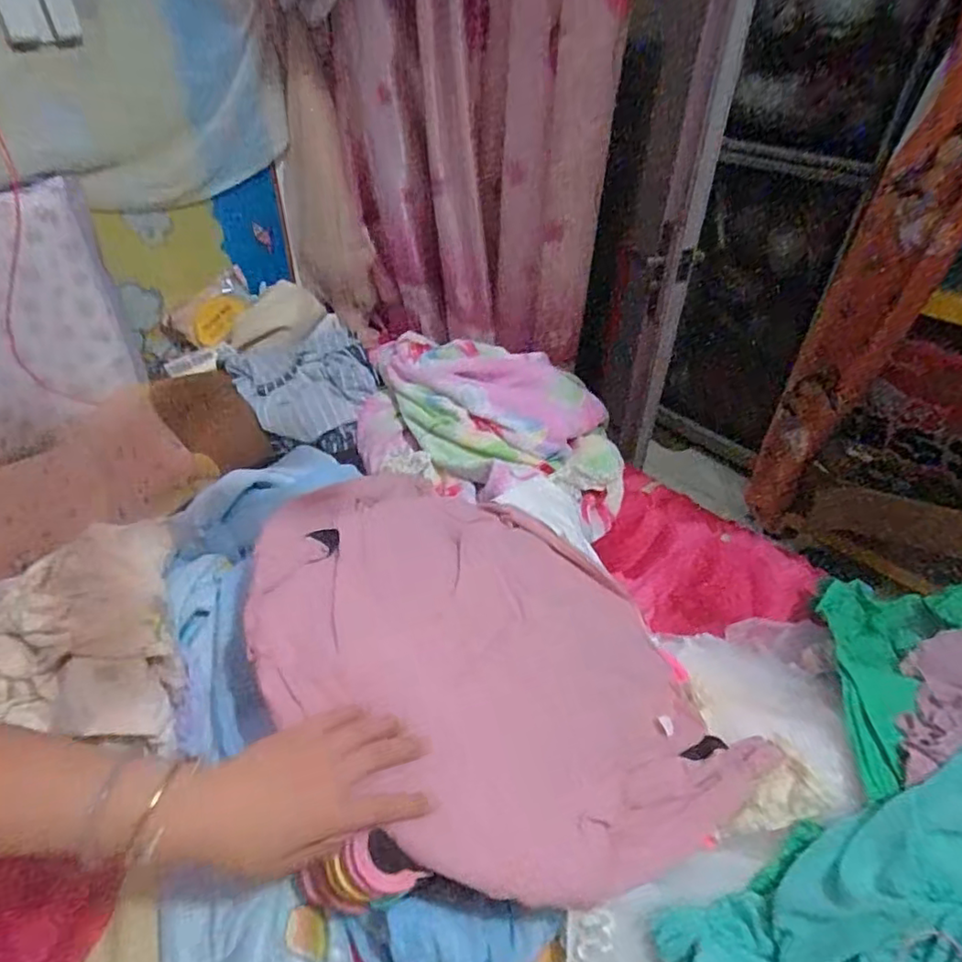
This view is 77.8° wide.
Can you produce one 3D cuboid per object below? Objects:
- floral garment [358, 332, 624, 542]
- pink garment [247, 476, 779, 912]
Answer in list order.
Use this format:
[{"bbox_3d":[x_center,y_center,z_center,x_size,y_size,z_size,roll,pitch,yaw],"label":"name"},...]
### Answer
[{"bbox_3d":[0.011,-0.090,0.940,0.436,0.145,0.305,8,41,8],"label":"floral garment"},{"bbox_3d":[0.028,0.168,0.552,0.492,0.042,0.368,32,37,3],"label":"pink garment"}]

